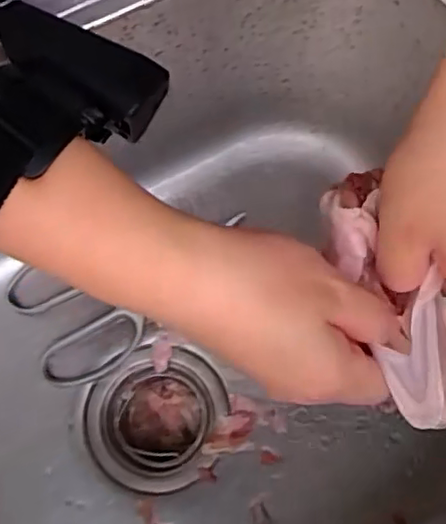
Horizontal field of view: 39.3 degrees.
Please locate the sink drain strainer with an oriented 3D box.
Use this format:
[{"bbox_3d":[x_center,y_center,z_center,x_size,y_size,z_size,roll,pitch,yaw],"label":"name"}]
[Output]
[{"bbox_3d":[-0.049,0.128,0.508,0.109,0.060,0.101,0,74,0],"label":"sink drain strainer"}]

